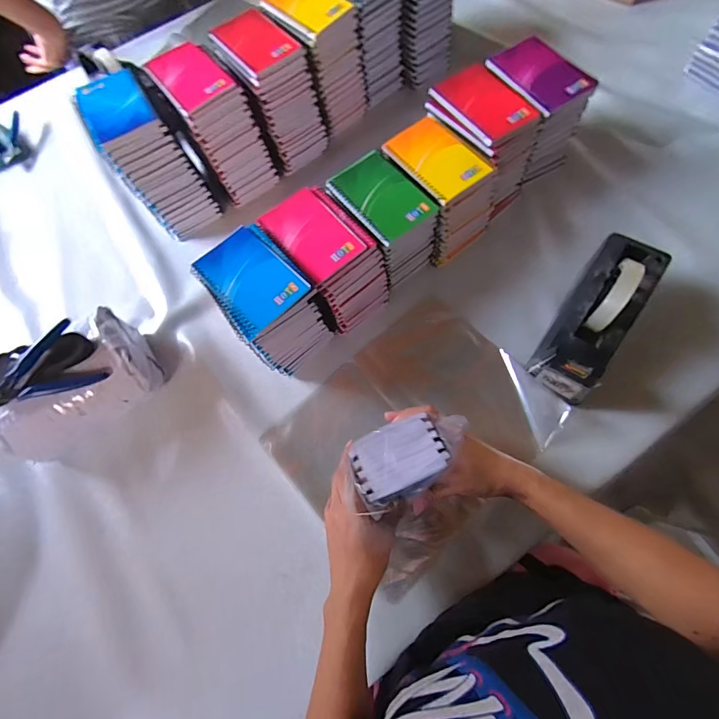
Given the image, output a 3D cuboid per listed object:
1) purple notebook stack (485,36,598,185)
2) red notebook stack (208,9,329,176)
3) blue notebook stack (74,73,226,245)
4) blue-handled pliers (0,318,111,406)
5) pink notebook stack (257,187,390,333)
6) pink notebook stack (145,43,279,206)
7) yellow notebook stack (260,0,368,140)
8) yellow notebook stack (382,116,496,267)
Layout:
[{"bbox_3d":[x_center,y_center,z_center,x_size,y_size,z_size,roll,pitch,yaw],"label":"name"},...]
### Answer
[{"bbox_3d":[0.262,-0.380,0.592,0.110,0.134,0.136,-30,70,-6],"label":"purple notebook stack"},{"bbox_3d":[-0.144,-0.424,0.623,0.146,0.164,0.097,41,79,17],"label":"red notebook stack"},{"bbox_3d":[-0.323,-0.305,0.598,0.092,0.173,0.145,-36,71,-8],"label":"blue notebook stack"},{"bbox_3d":[-0.384,0.010,0.464,0.122,0.034,0.075,-27,72,-7],"label":"blue-handled pliers"},{"bbox_3d":[-0.045,-0.136,0.535,0.095,0.131,0.152,-38,71,-9],"label":"pink notebook stack"},{"bbox_3d":[-0.231,-0.375,0.623,0.098,0.171,0.143,-38,71,-8],"label":"pink notebook stack"},{"bbox_3d":[-0.078,-0.518,0.665,0.147,0.178,0.105,42,79,17],"label":"yellow notebook stack"},{"bbox_3d":[0.112,-0.244,0.565,0.100,0.133,0.153,-38,71,-9],"label":"yellow notebook stack"}]

